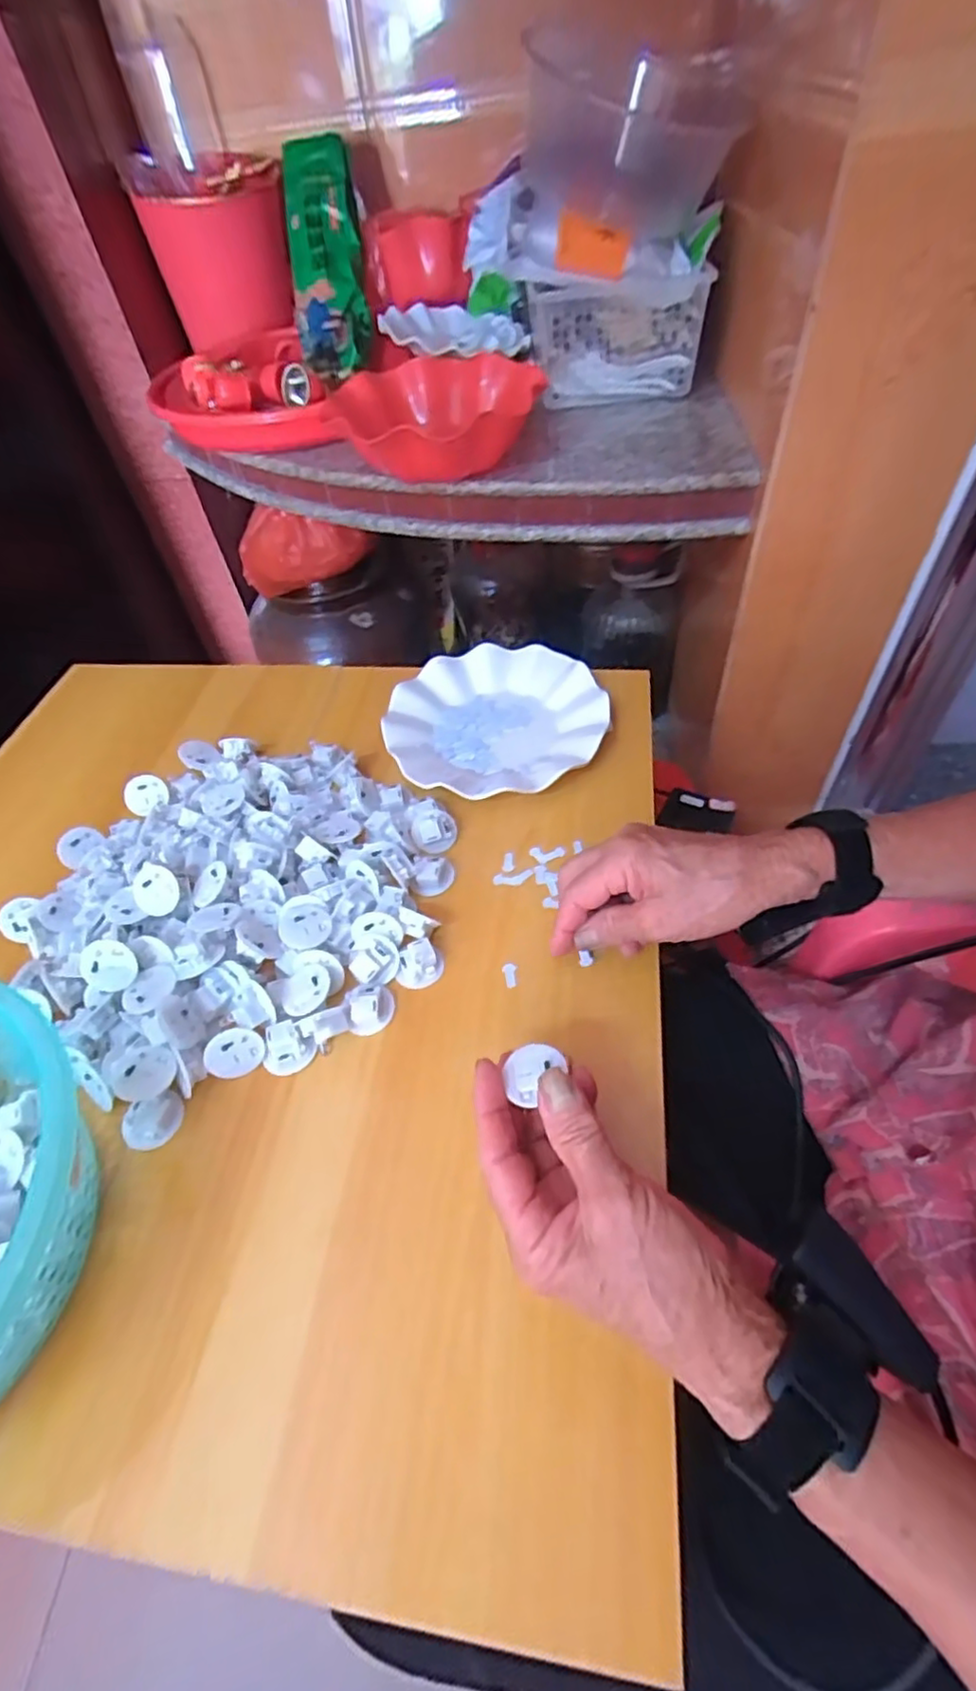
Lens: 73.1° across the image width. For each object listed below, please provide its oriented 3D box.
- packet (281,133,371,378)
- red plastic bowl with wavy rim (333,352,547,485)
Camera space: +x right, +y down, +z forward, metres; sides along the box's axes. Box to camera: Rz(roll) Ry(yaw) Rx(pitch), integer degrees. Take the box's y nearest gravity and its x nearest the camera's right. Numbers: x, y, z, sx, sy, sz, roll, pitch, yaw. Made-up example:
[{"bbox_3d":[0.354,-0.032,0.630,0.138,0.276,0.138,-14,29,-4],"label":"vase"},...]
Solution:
[{"bbox_3d":[-0.204,-0.742,0.829,0.091,0.063,0.286,-4,94,3],"label":"packet"},{"bbox_3d":[-0.050,-0.459,0.708,0.204,0.062,0.209,-3,51,4],"label":"red plastic bowl with wavy rim"}]

